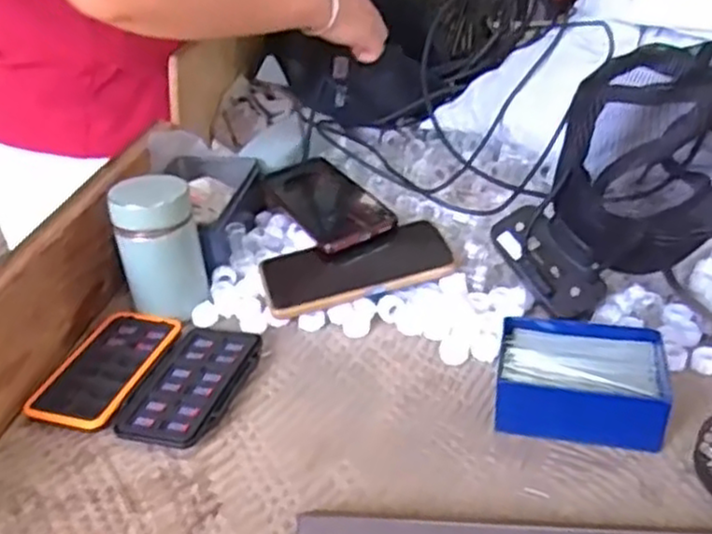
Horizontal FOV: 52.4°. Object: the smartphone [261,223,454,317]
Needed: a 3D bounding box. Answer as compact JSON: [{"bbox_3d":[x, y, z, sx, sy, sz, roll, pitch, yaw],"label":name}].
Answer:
[{"bbox_3d":[0.001,-0.001,0.631,0.162,0.014,0.068,-14,51,-6],"label":"smartphone"}]

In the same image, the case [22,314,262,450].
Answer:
[{"bbox_3d":[-0.161,0.083,0.568,0.152,0.010,0.124,7,35,16],"label":"case"}]

